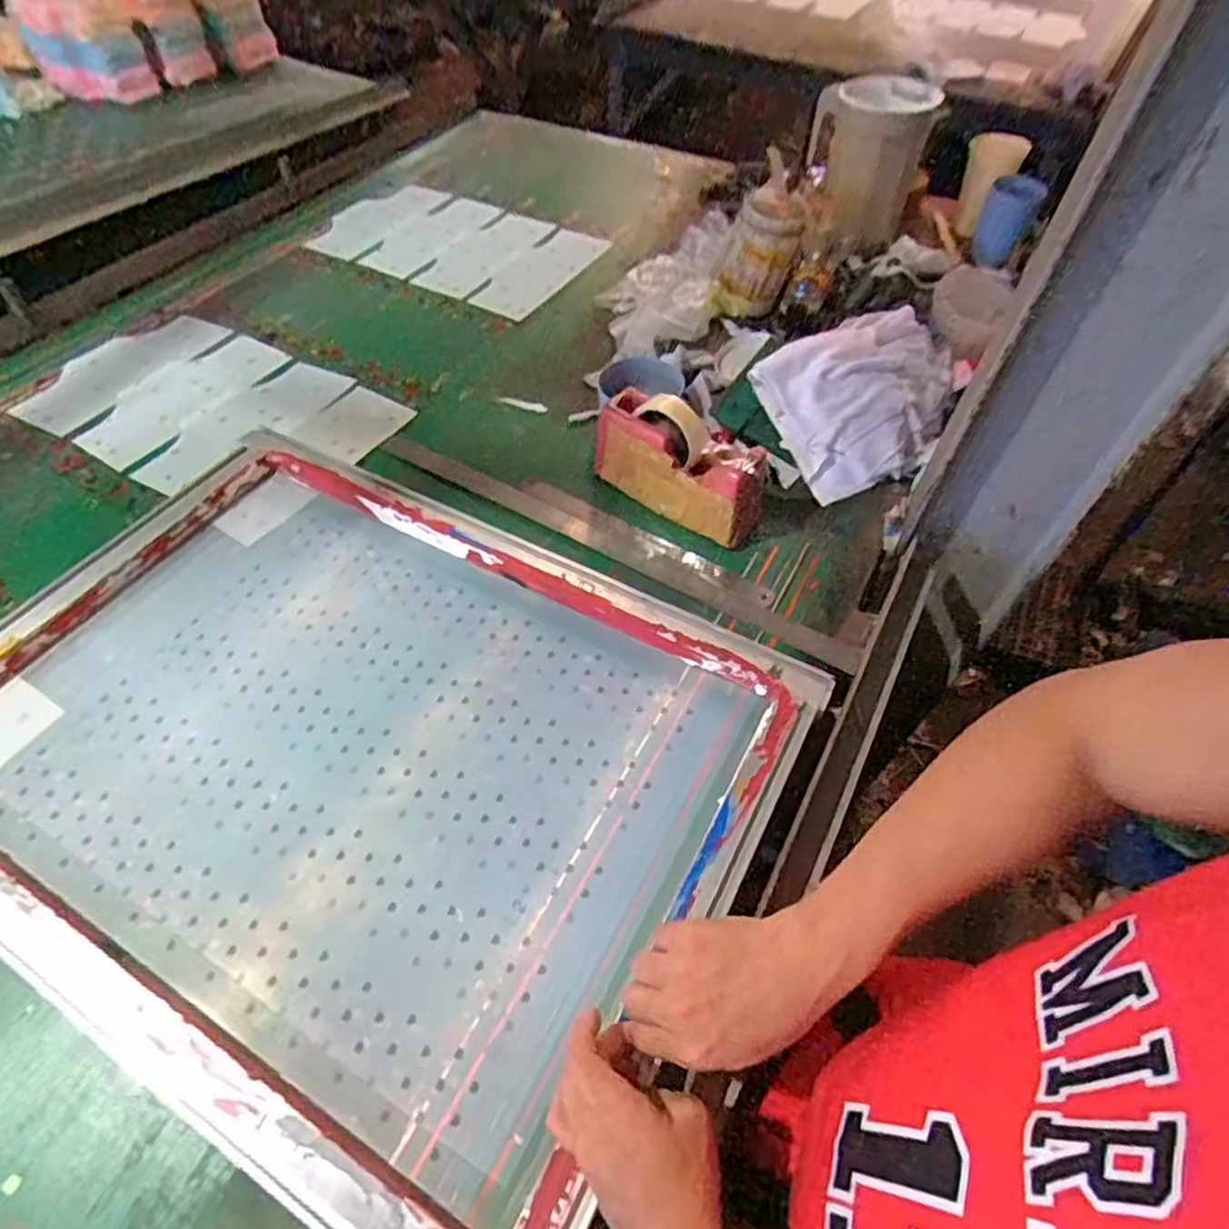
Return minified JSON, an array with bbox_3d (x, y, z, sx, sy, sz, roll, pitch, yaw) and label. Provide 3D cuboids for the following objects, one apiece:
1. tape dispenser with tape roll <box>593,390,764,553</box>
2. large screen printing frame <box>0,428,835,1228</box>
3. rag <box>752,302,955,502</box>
[{"bbox_3d":[0.075,-0.172,0.800,0.205,0.114,0.062,33,60,21],"label":"tape dispenser with tape roll"},{"bbox_3d":[-0.241,0.106,0.633,0.715,0.034,0.524,25,57,16],"label":"large screen printing frame"},{"bbox_3d":[0.335,-0.286,0.903,0.298,0.098,0.200,-26,59,-19],"label":"rag"}]

